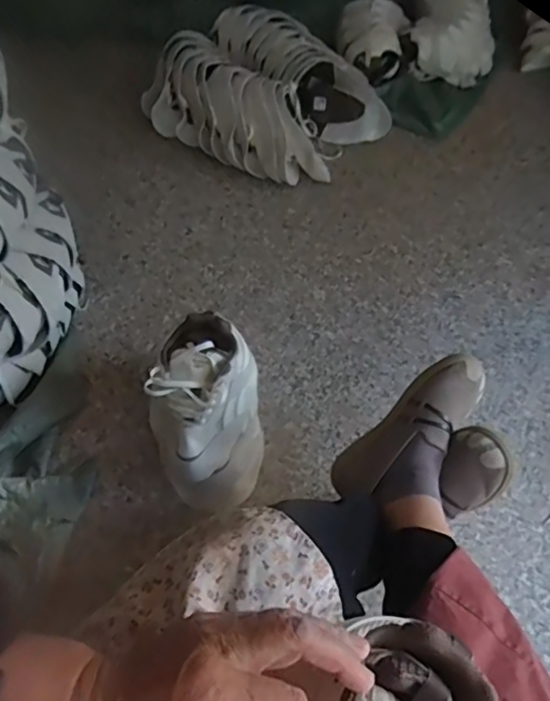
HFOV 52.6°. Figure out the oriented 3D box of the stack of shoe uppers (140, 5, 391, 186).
[{"bbox_3d":[-0.027,-0.540,1.201,0.389,0.135,0.429,-38,67,-23],"label":"stack of shoe uppers"}]

